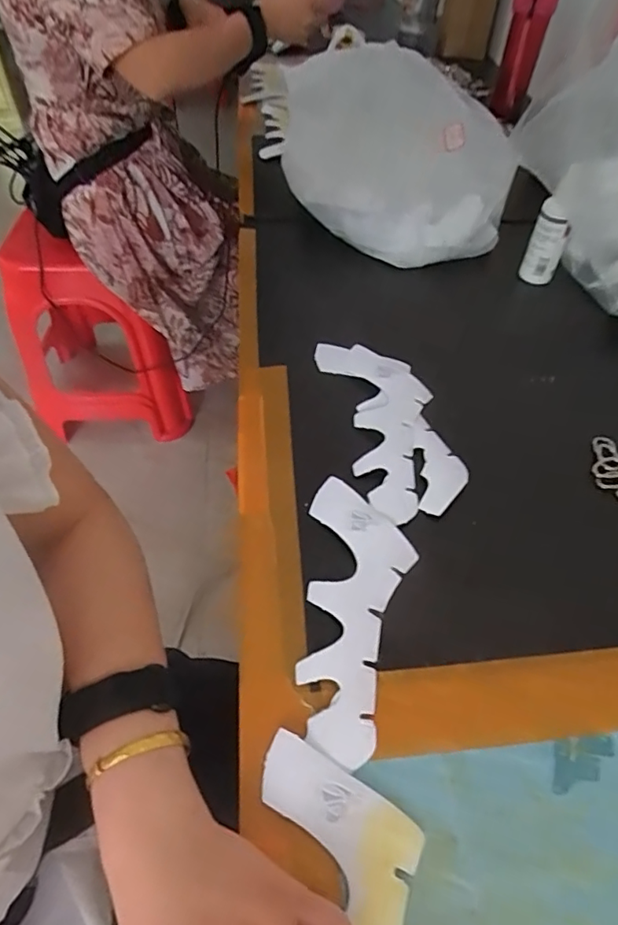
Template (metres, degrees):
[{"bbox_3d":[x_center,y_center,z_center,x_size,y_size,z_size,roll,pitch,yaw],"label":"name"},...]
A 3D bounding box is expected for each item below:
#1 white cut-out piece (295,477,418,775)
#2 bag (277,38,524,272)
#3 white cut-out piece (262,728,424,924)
[{"bbox_3d":[0.035,0.098,0.378,0.073,0.009,0.201,4,52,1],"label":"white cut-out piece"},{"bbox_3d":[0.100,-0.398,0.678,0.234,0.157,0.278,-10,52,-12],"label":"bag"},{"bbox_3d":[0.016,0.250,0.254,0.080,0.005,0.215,2,50,-2],"label":"white cut-out piece"}]

